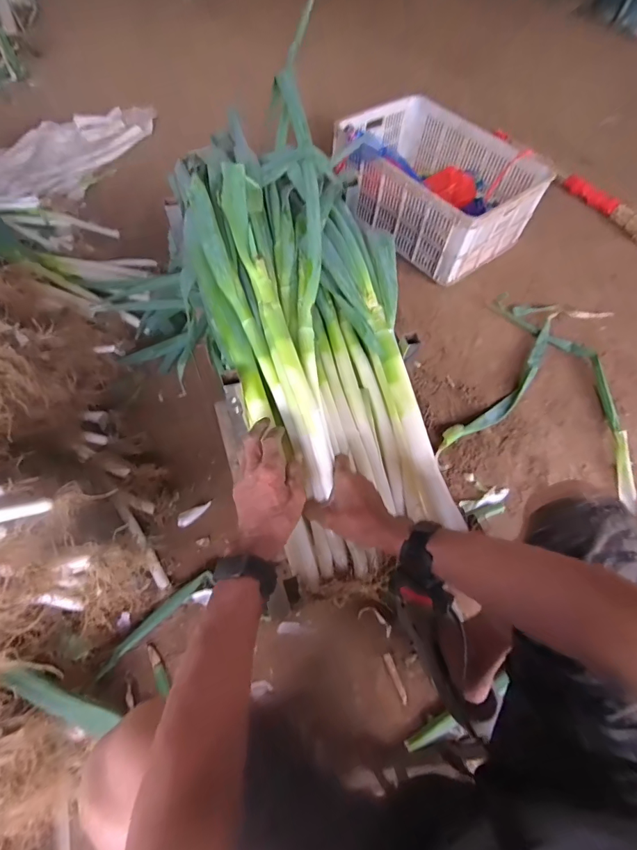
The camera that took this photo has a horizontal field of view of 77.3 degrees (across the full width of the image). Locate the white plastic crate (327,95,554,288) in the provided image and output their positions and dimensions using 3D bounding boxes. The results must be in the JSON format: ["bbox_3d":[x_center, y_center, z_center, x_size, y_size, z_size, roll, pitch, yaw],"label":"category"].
[{"bbox_3d":[0.355,-0.777,1.279,0.407,0.219,0.601,-37,69,-22],"label":"white plastic crate"}]

